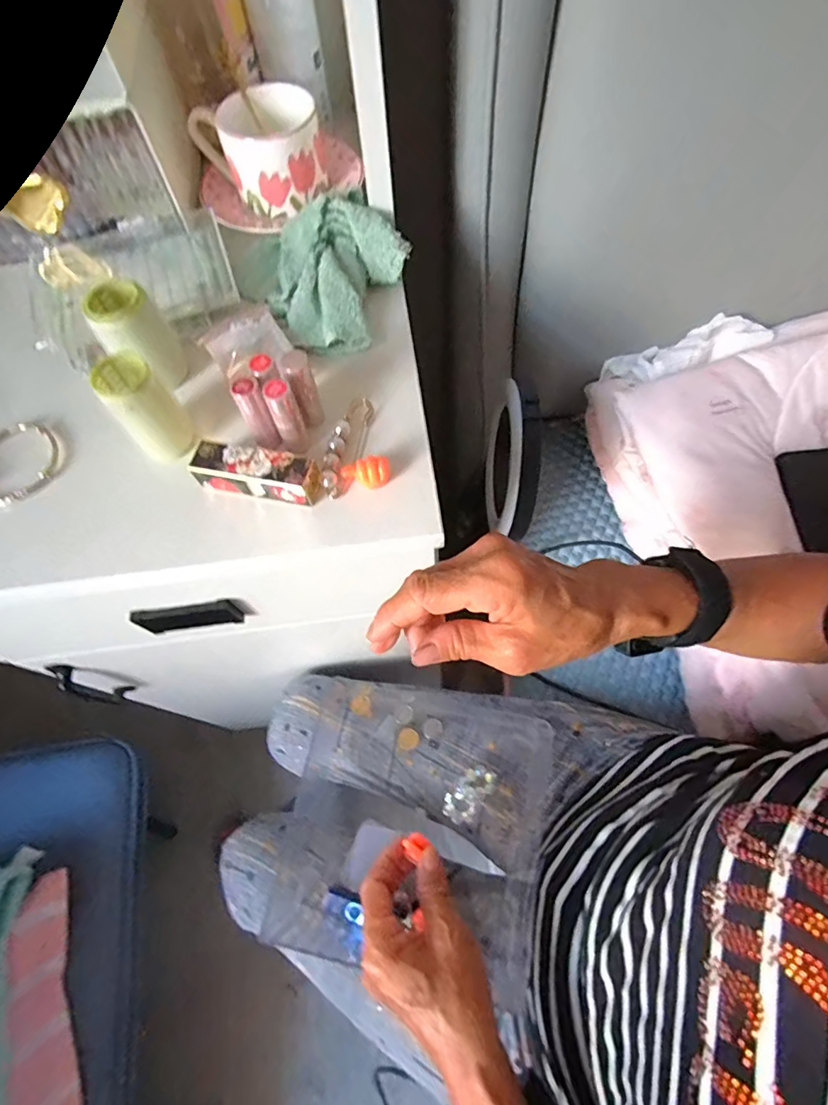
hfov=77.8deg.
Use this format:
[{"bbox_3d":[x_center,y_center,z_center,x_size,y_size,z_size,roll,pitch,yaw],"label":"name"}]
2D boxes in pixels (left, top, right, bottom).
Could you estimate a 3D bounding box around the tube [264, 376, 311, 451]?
[{"bbox_3d":[-0.077,-0.083,0.315,0.016,0.050,0.014,-29,67,-12],"label":"tube"}]

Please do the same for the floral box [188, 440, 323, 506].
[{"bbox_3d":[-0.097,-0.049,0.319,0.077,0.024,0.026,9,65,6],"label":"floral box"}]

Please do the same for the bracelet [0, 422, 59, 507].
[{"bbox_3d":[-0.266,-0.059,0.340,0.061,0.005,0.061,-1,65,1],"label":"bracelet"}]

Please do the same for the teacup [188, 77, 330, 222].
[{"bbox_3d":[-0.117,-0.325,0.414,0.079,0.056,0.094,-41,70,-16],"label":"teacup"}]

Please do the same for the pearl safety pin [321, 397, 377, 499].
[{"bbox_3d":[-0.043,-0.070,0.335,0.020,0.009,0.077,11,65,7],"label":"pearl safety pin"}]

